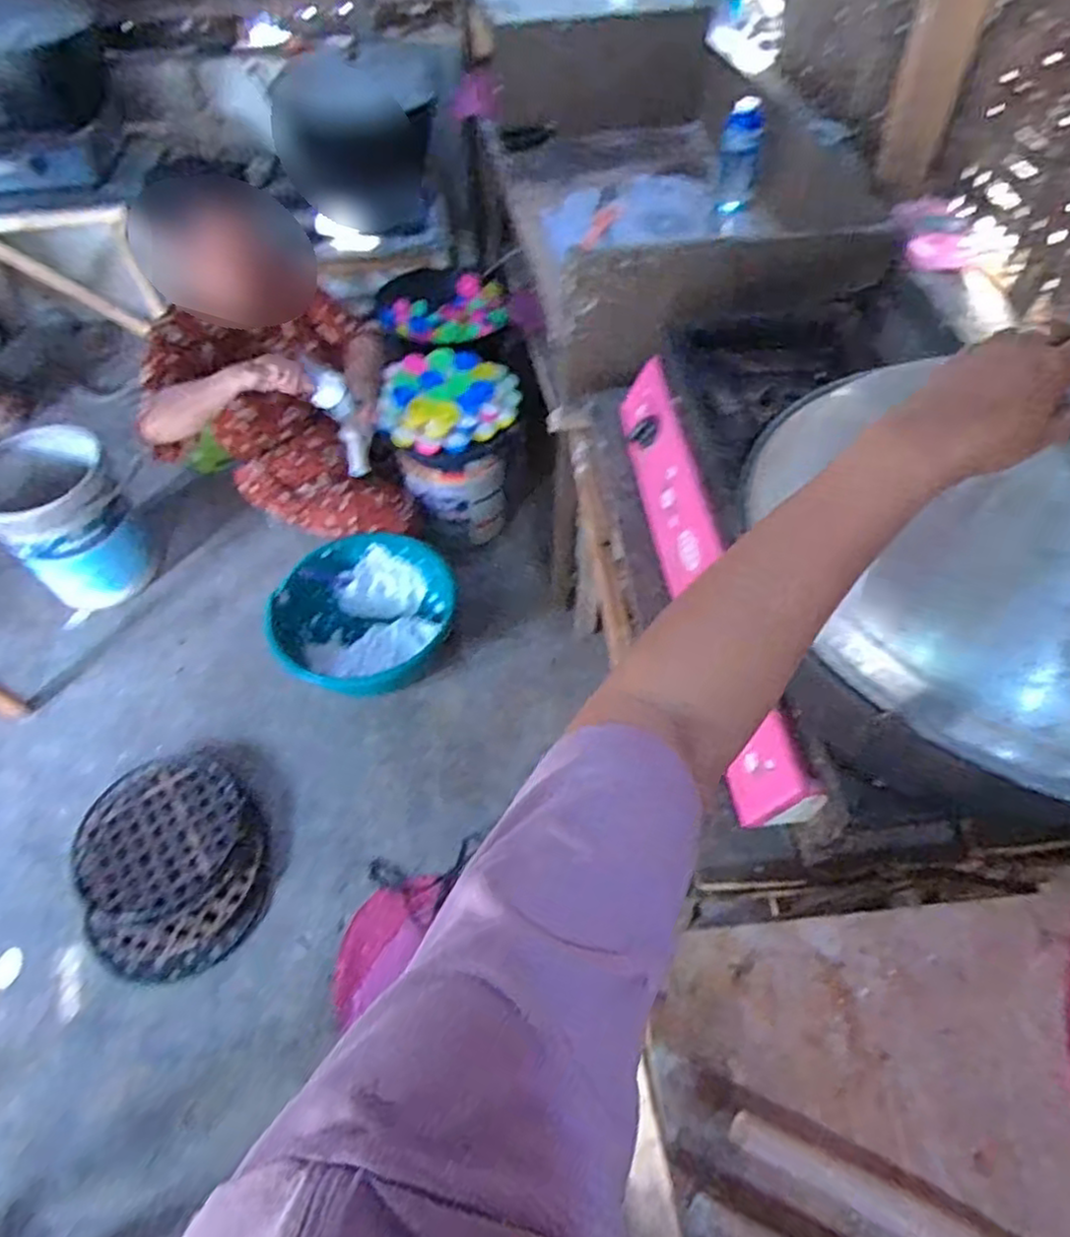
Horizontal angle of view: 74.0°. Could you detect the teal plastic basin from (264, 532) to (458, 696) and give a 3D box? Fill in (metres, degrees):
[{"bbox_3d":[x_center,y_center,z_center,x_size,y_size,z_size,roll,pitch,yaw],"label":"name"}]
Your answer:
[{"bbox_3d":[-0.409,0.000,1.758,0.418,0.153,0.435,-1,54,1],"label":"teal plastic basin"}]

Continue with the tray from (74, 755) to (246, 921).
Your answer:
[{"bbox_3d":[-0.767,0.433,1.447,0.305,0.043,0.315,-1,54,1],"label":"tray"}]

